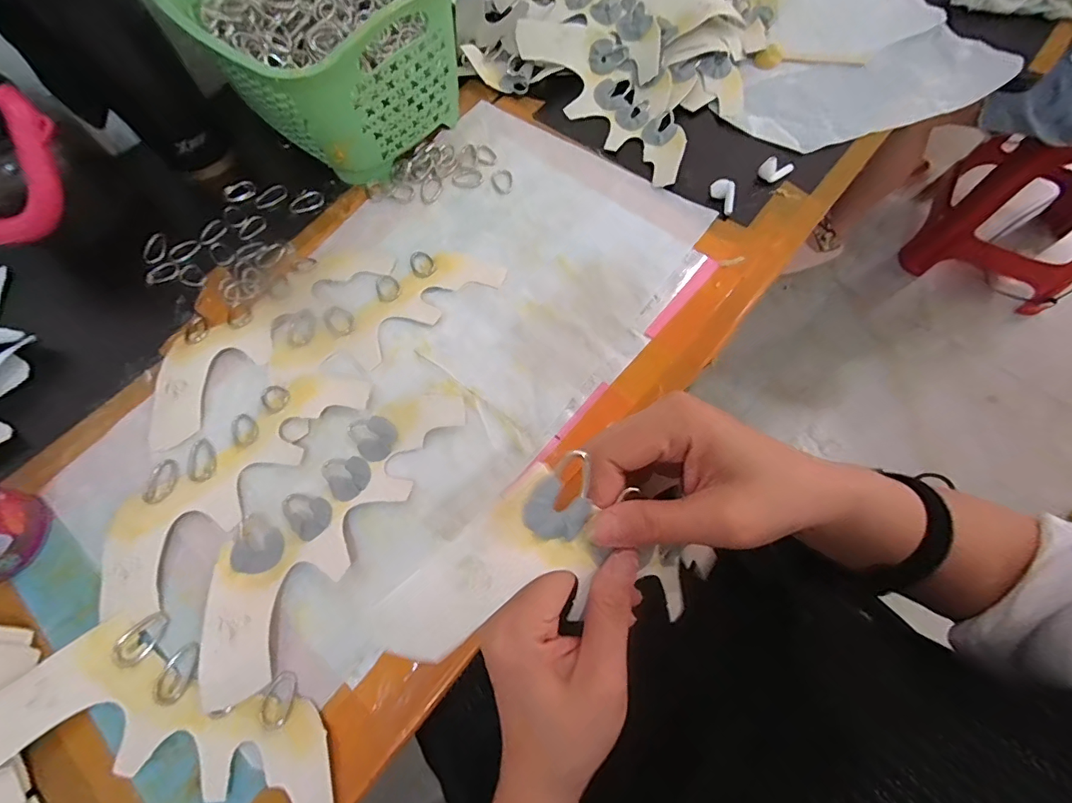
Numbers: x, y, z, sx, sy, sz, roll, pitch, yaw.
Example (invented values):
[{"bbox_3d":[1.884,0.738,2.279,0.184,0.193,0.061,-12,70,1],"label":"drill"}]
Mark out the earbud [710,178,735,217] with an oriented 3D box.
[{"bbox_3d":[0.165,-0.182,0.415,0.013,0.015,0.032,-25,70,-7],"label":"earbud"}]

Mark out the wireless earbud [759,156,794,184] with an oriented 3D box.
[{"bbox_3d":[0.215,-0.208,0.422,0.027,0.015,0.016,-23,70,-6],"label":"wireless earbud"}]

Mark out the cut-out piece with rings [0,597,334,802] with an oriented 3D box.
[{"bbox_3d":[-0.219,0.182,0.286,0.219,0.015,0.086,8,69,5],"label":"cut-out piece with rings"}]

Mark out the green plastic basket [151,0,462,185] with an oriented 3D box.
[{"bbox_3d":[-0.205,-0.348,0.443,0.195,0.110,0.278,-38,72,-12],"label":"green plastic basket"}]

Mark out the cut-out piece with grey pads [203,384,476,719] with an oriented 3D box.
[{"bbox_3d":[-0.144,0.076,0.326,0.076,0.013,0.232,32,72,17],"label":"cut-out piece with grey pads"}]

